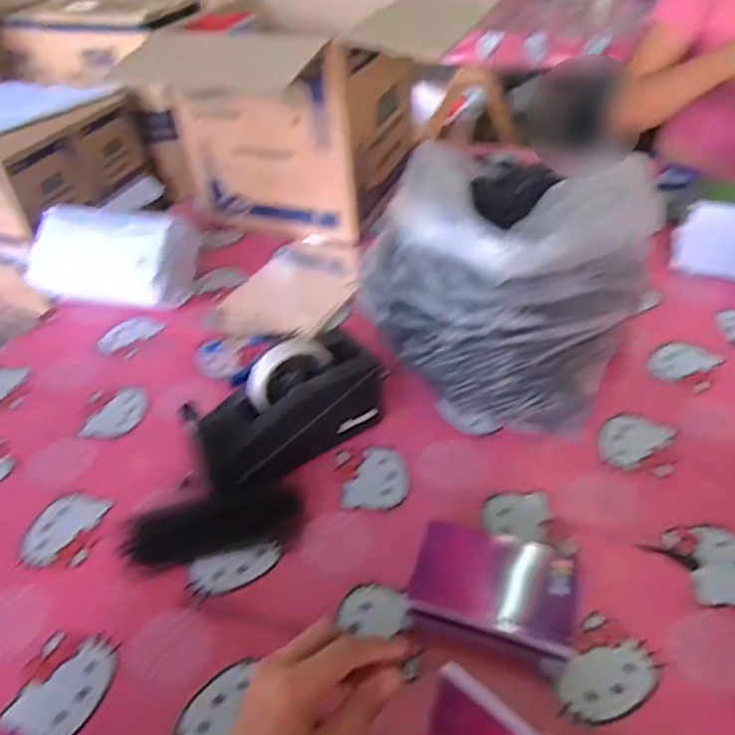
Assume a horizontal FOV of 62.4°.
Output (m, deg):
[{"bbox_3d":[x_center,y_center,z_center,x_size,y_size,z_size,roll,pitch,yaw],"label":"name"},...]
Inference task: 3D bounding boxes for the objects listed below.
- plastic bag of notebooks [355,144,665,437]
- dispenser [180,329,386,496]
[{"bbox_3d":[0.138,-0.090,0.668,0.268,0.219,0.222,22,48,27],"label":"plastic bag of notebooks"},{"bbox_3d":[-0.082,0.043,0.614,0.201,0.108,0.081,-27,46,-24],"label":"dispenser"}]

